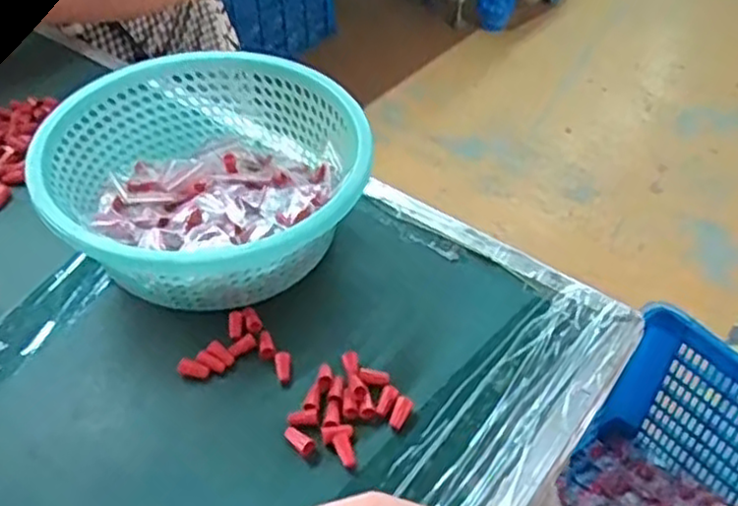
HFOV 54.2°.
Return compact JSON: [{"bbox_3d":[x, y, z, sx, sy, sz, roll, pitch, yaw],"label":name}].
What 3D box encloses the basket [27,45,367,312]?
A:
[{"bbox_3d":[-0.138,-0.068,0.635,0.264,0.089,0.239,-5,47,-2],"label":"basket"}]

